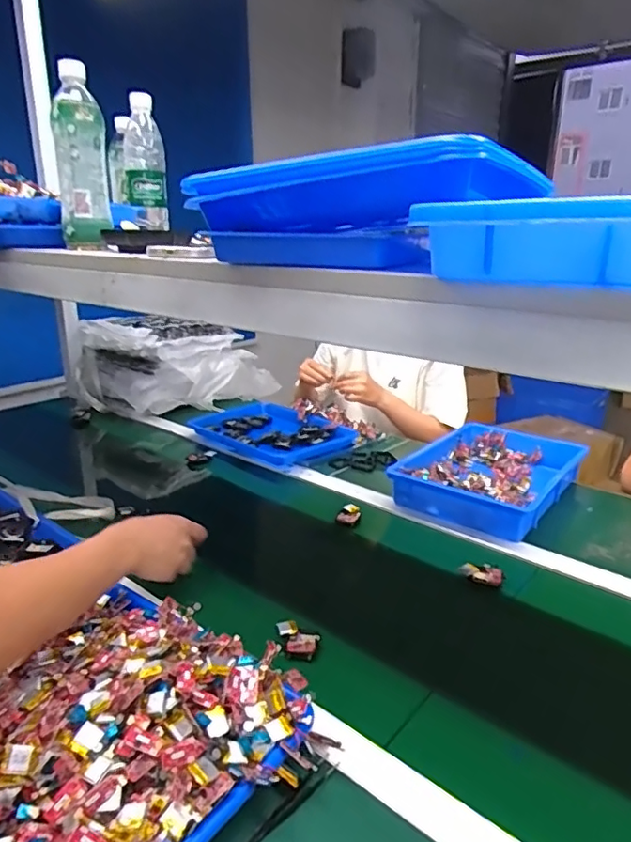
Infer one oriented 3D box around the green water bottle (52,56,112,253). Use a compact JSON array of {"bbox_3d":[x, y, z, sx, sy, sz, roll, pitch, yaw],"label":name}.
[{"bbox_3d":[-0.301,-0.338,0.725,0.059,0.216,0.067,-7,20,-18],"label":"green water bottle"}]

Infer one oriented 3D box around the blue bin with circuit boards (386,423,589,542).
[{"bbox_3d":[0.325,0.102,1.041,0.244,0.075,0.360,14,24,37],"label":"blue bin with circuit boards"}]

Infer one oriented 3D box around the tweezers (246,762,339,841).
[{"bbox_3d":[-0.025,0.313,0.460,0.114,0.014,0.010,-18,26,-41],"label":"tweezers"}]

